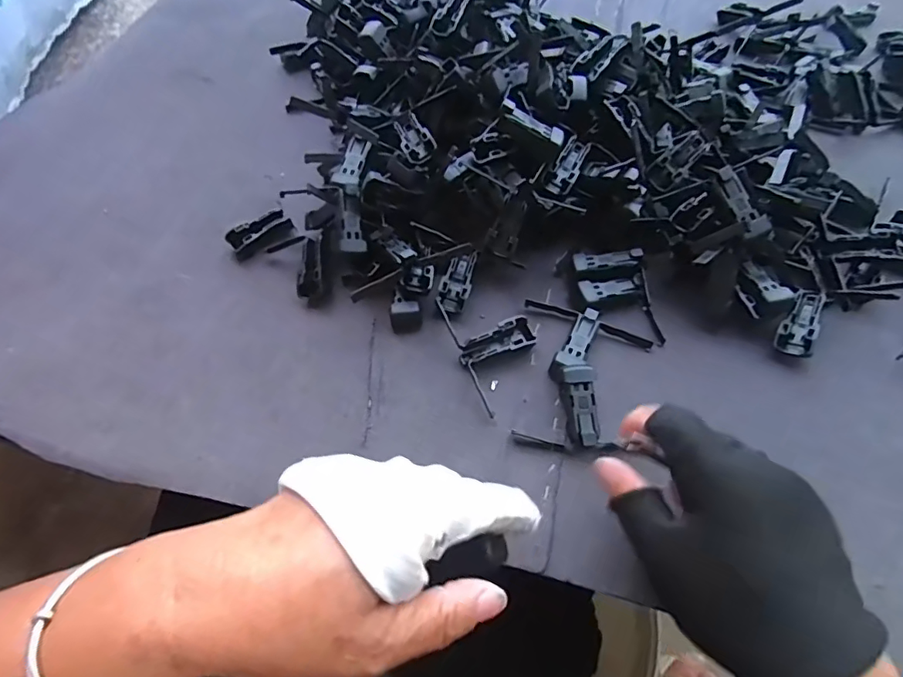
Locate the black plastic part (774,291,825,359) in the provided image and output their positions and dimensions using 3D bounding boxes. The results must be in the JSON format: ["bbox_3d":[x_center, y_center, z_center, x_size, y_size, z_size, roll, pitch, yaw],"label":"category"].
[{"bbox_3d":[0.223,-0.012,0.333,0.023,0.015,0.047,25,76,16],"label":"black plastic part"}]

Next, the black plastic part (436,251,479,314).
[{"bbox_3d":[0.006,-0.039,0.359,0.019,0.021,0.043,19,78,13],"label":"black plastic part"}]

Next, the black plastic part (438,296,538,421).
[{"bbox_3d":[0.030,0.002,0.339,0.052,0.016,0.082,-20,60,-9],"label":"black plastic part"}]

